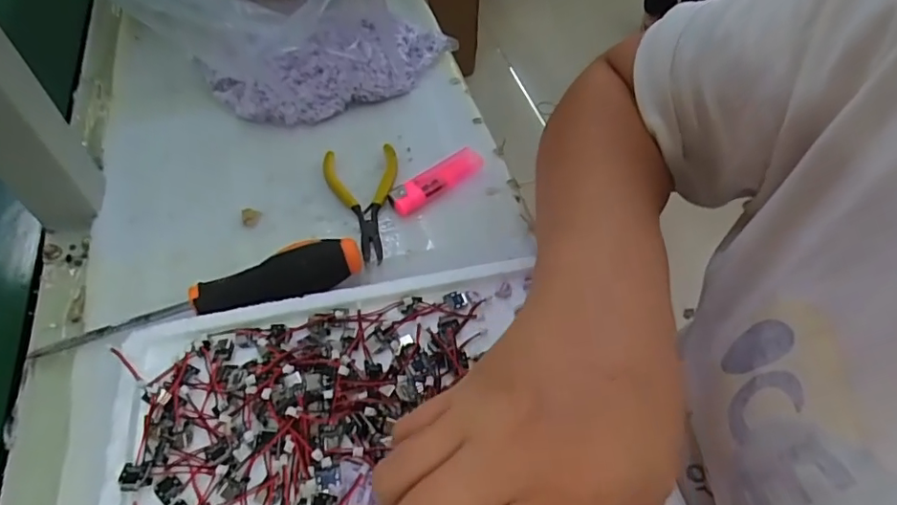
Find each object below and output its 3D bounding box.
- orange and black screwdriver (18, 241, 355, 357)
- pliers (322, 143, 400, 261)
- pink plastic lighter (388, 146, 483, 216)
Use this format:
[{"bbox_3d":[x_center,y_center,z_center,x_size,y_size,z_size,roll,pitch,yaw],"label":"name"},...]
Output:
[{"bbox_3d":[-0.149,0.024,0.330,0.191,0.031,0.026,-13,54,-8],"label":"orange and black screwdriver"},{"bbox_3d":[-0.057,-0.037,0.393,0.053,0.014,0.106,-12,54,-8],"label":"pliers"},{"bbox_3d":[-0.007,-0.054,0.407,0.081,0.012,0.022,-34,60,-22],"label":"pink plastic lighter"}]

